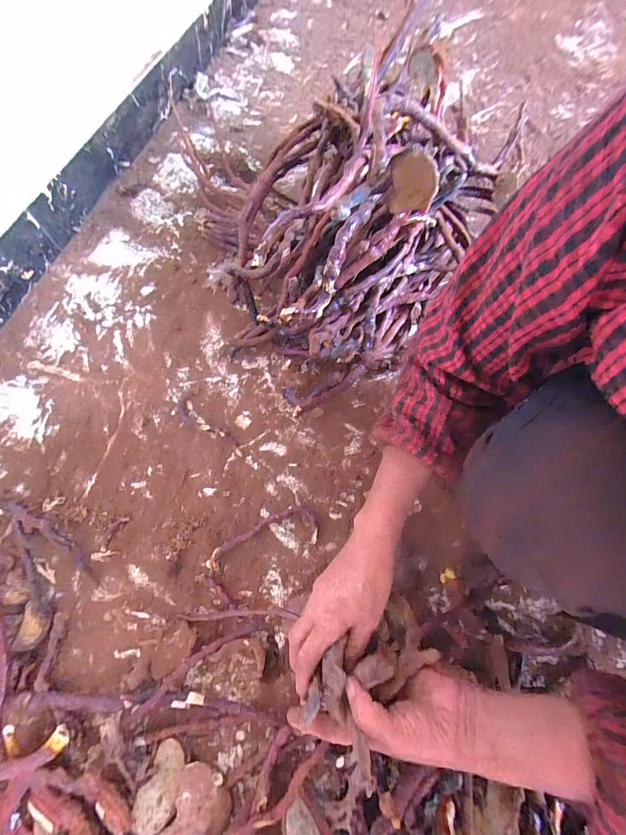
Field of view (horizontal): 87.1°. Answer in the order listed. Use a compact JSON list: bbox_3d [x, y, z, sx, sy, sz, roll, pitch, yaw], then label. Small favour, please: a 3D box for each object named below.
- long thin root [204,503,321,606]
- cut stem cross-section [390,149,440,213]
[{"bbox_3d":[-0.070,0.185,0.468,0.174,0.016,0.075,-36,73,-13],"label":"long thin root"},{"bbox_3d":[0.102,-0.233,0.332,0.045,0.082,0.005,-5,85,11],"label":"cut stem cross-section"}]

